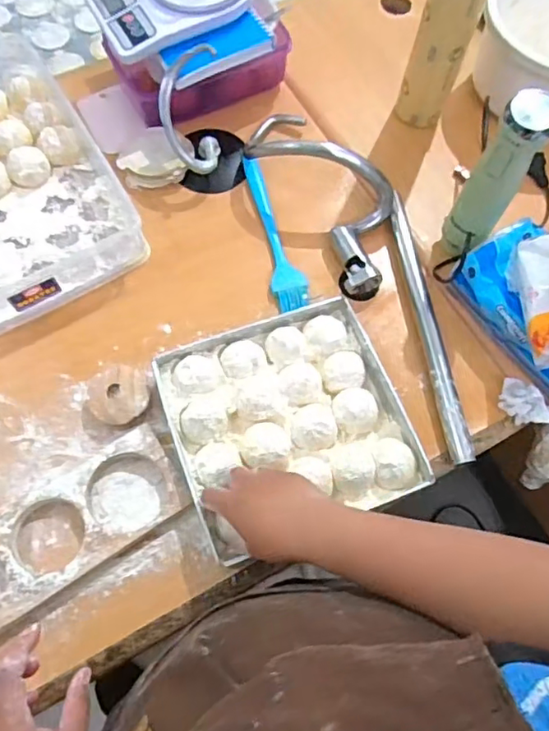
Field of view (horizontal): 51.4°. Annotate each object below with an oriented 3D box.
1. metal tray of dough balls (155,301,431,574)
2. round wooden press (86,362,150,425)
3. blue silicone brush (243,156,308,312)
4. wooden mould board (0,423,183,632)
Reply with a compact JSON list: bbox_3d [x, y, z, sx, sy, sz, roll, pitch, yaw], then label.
[{"bbox_3d":[0.013,0.054,0.593,0.223,0.033,0.222,-17,69,-9],"label":"metal tray of dough balls"},{"bbox_3d":[-0.166,0.034,0.613,0.062,0.022,0.063,1,67,-3],"label":"round wooden press"},{"bbox_3d":[0.002,-0.165,0.707,0.042,0.024,0.220,-10,68,-7],"label":"blue silicone brush"},{"bbox_3d":[-0.208,0.164,0.553,0.242,0.023,0.093,-32,72,-16],"label":"wooden mould board"}]

